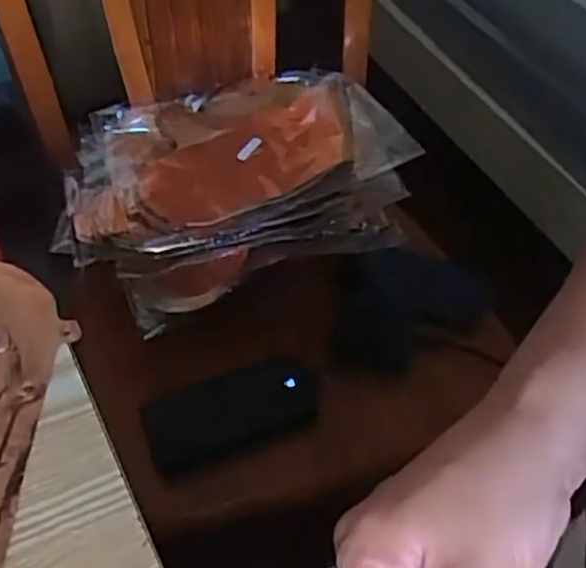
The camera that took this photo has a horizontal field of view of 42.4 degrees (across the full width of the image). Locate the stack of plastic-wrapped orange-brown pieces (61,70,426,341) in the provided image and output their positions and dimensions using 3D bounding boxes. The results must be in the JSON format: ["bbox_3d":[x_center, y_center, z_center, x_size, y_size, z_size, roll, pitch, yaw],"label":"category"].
[{"bbox_3d":[-0.064,-0.113,0.787,0.335,0.070,0.252,-12,51,-11],"label":"stack of plastic-wrapped orange-brown pieces"}]

